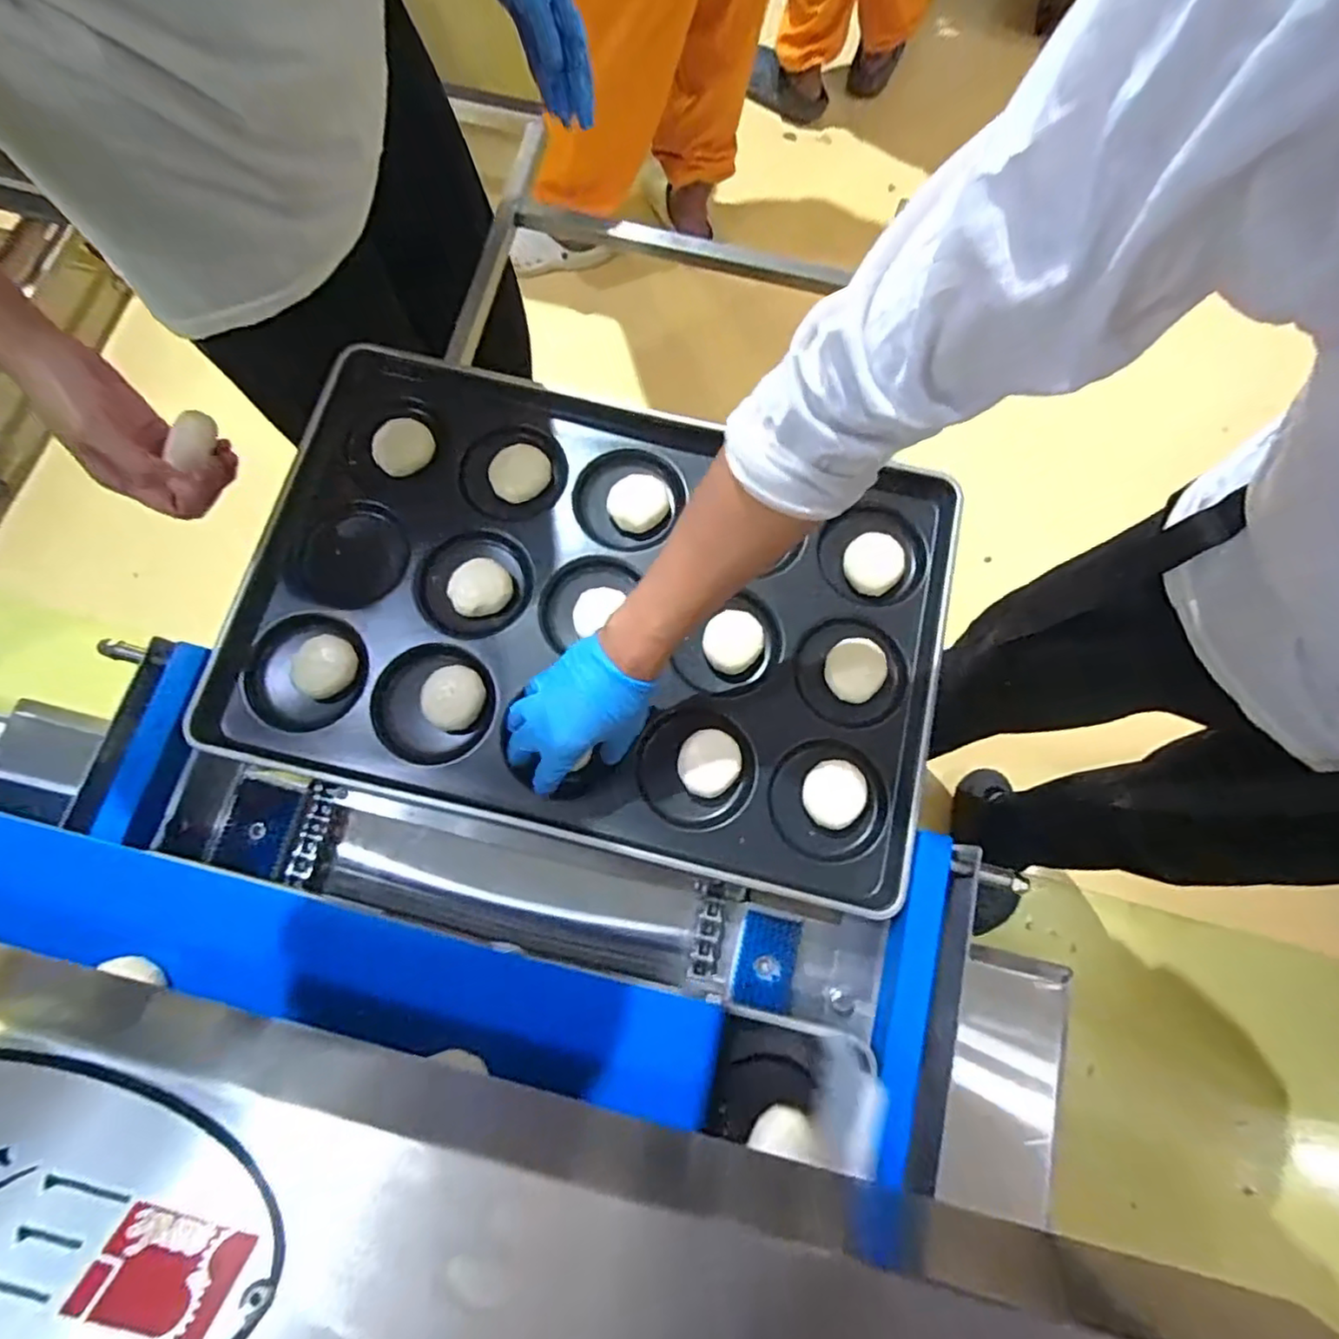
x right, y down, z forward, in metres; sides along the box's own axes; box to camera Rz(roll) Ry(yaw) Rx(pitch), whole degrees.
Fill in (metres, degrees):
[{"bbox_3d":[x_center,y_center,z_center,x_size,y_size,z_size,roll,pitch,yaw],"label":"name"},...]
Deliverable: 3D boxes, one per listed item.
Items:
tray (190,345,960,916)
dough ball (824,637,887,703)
[{"bbox_3d":[-0.068,-0.052,0.575,0.614,0.036,0.398,14,76,2],"label":"tray"},{"bbox_3d":[0.166,-0.001,0.570,0.052,0.013,0.055,0,76,-1],"label":"dough ball"}]

